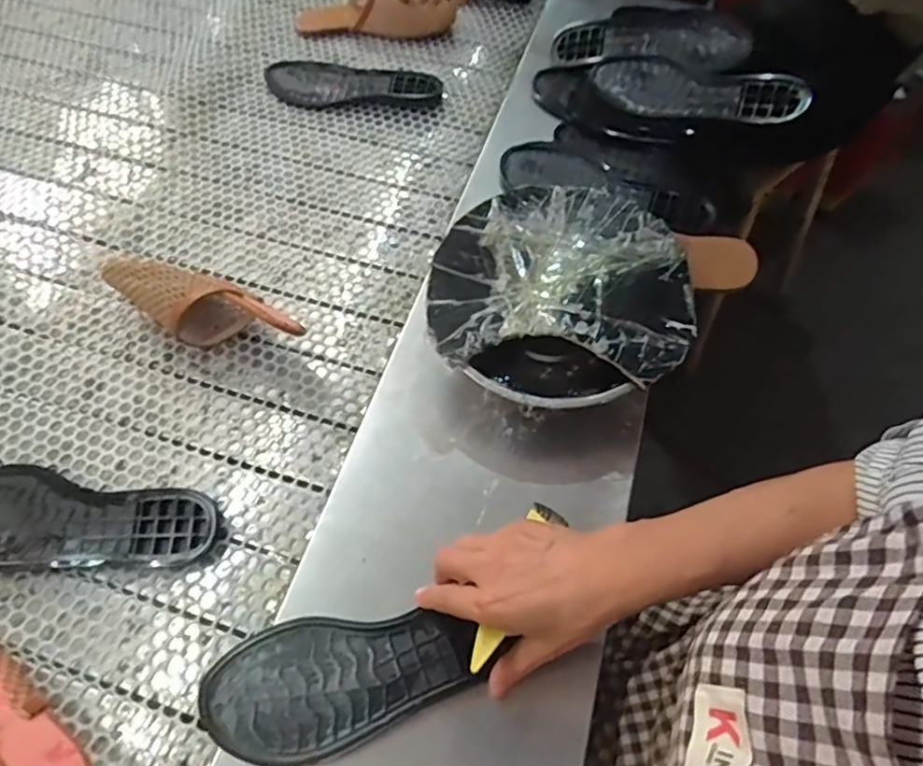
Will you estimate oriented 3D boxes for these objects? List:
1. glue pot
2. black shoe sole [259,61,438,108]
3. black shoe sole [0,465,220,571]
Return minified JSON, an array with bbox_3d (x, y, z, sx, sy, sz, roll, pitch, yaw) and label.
[{"bbox_3d":[0.088,-0.071,0.568,0.226,0.088,0.215,1,60,-1],"label":"glue pot"},{"bbox_3d":[-0.156,-0.413,0.836,0.248,0.016,0.087,9,60,4],"label":"black shoe sole"},{"bbox_3d":[-0.337,0.124,0.520,0.247,0.020,0.084,8,60,3],"label":"black shoe sole"}]

